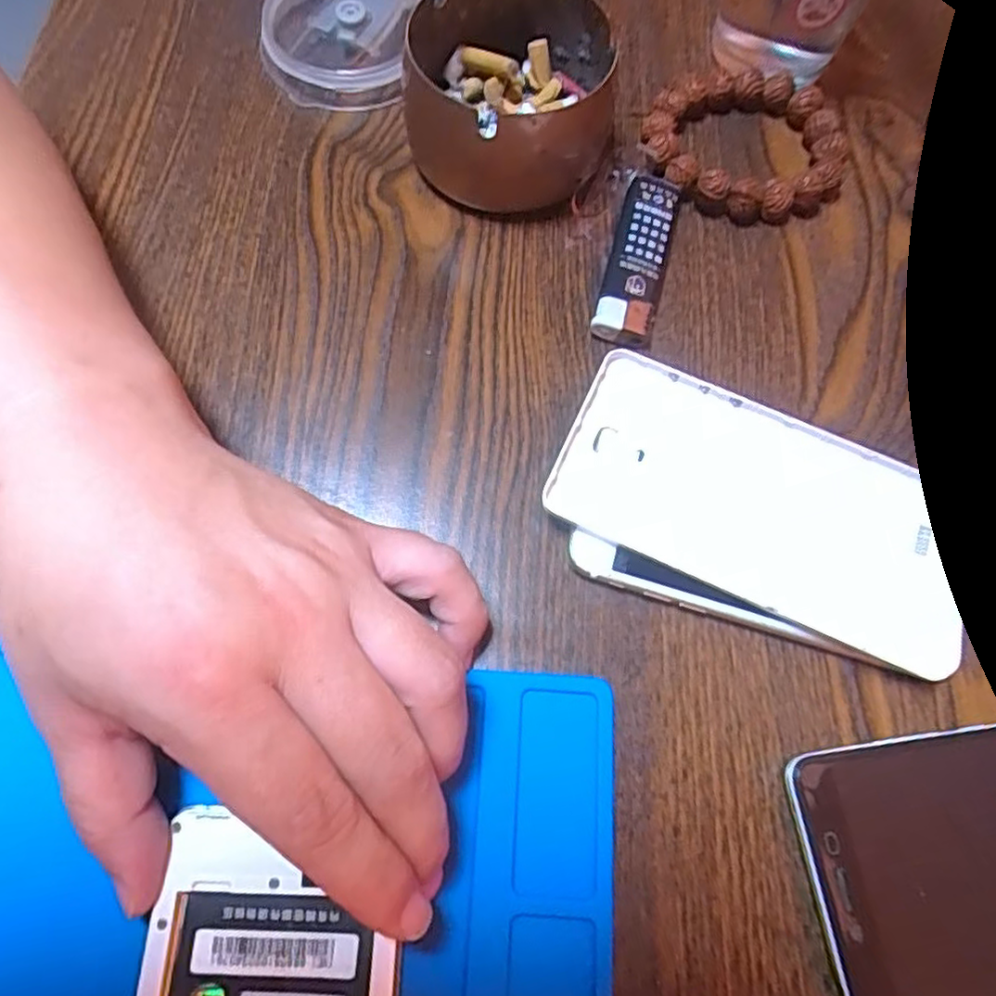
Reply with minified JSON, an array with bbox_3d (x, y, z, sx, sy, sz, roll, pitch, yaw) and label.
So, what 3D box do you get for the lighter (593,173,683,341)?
[{"bbox_3d":[0.058,-0.100,0.282,0.022,0.012,0.081,15,69,4],"label":"lighter"}]

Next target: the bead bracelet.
[{"bbox_3d":[0.111,-0.161,0.306,0.087,0.015,0.079,24,70,7],"label":"bead bracelet"}]

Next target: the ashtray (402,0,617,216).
[{"bbox_3d":[0.006,-0.167,0.287,0.088,0.046,0.086,-5,70,-4],"label":"ashtray"}]

